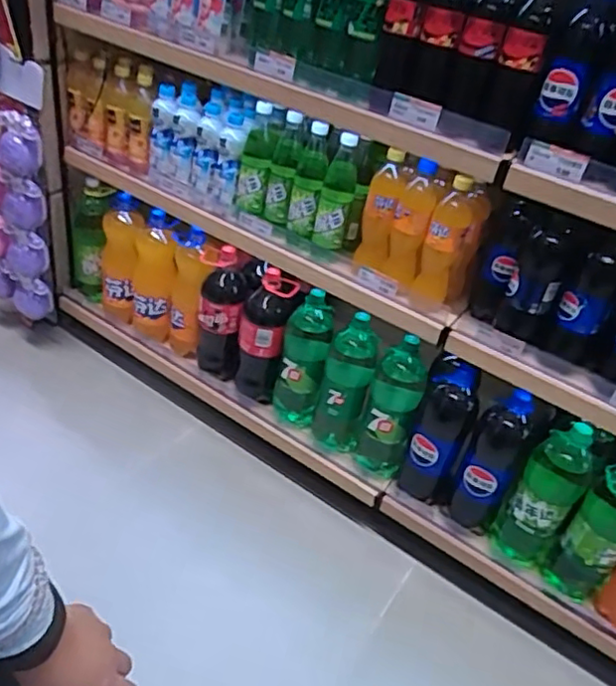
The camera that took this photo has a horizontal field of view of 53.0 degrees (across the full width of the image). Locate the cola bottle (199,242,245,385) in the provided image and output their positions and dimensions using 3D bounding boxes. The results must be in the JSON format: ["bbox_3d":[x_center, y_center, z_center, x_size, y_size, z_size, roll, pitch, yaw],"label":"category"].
[{"bbox_3d":[-0.202,-0.061,1.406,0.108,0.294,0.106,3,26,-8],"label":"cola bottle"}]

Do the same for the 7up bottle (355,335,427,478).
[{"bbox_3d":[0.169,0.129,1.247,0.121,0.296,0.111,11,26,10],"label":"7up bottle"}]

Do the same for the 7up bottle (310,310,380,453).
[{"bbox_3d":[0.079,0.090,1.288,0.119,0.294,0.104,7,25,1],"label":"7up bottle"}]

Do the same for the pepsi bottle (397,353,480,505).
[{"bbox_3d":[0.247,0.173,1.171,0.123,0.311,0.085,11,26,10],"label":"pepsi bottle"}]

